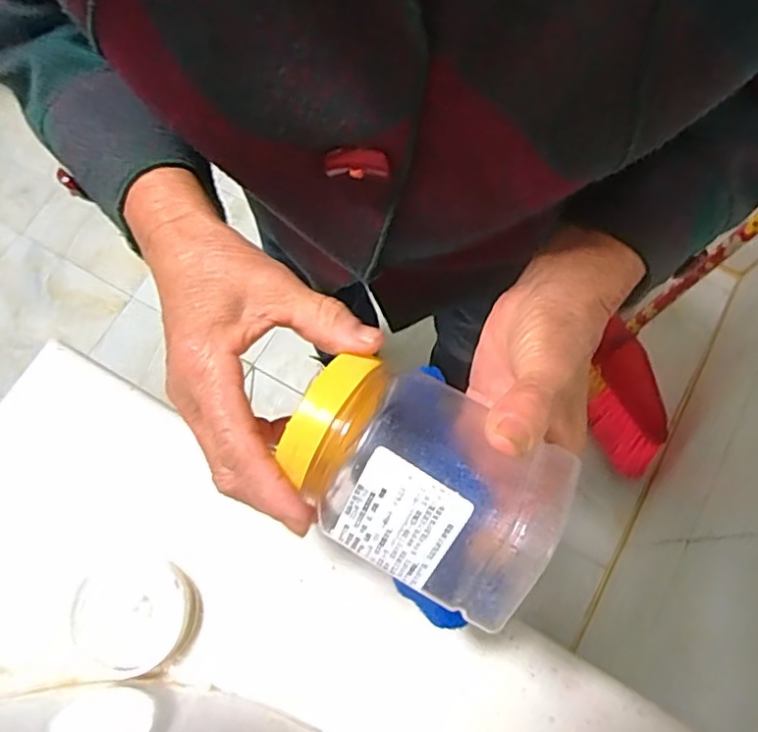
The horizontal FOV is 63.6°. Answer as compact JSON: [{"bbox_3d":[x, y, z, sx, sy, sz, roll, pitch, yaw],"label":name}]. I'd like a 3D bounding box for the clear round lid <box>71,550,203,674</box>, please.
[{"bbox_3d":[-0.132,0.133,0.331,0.068,0.016,0.056,14,73,6],"label":"clear round lid"}]

